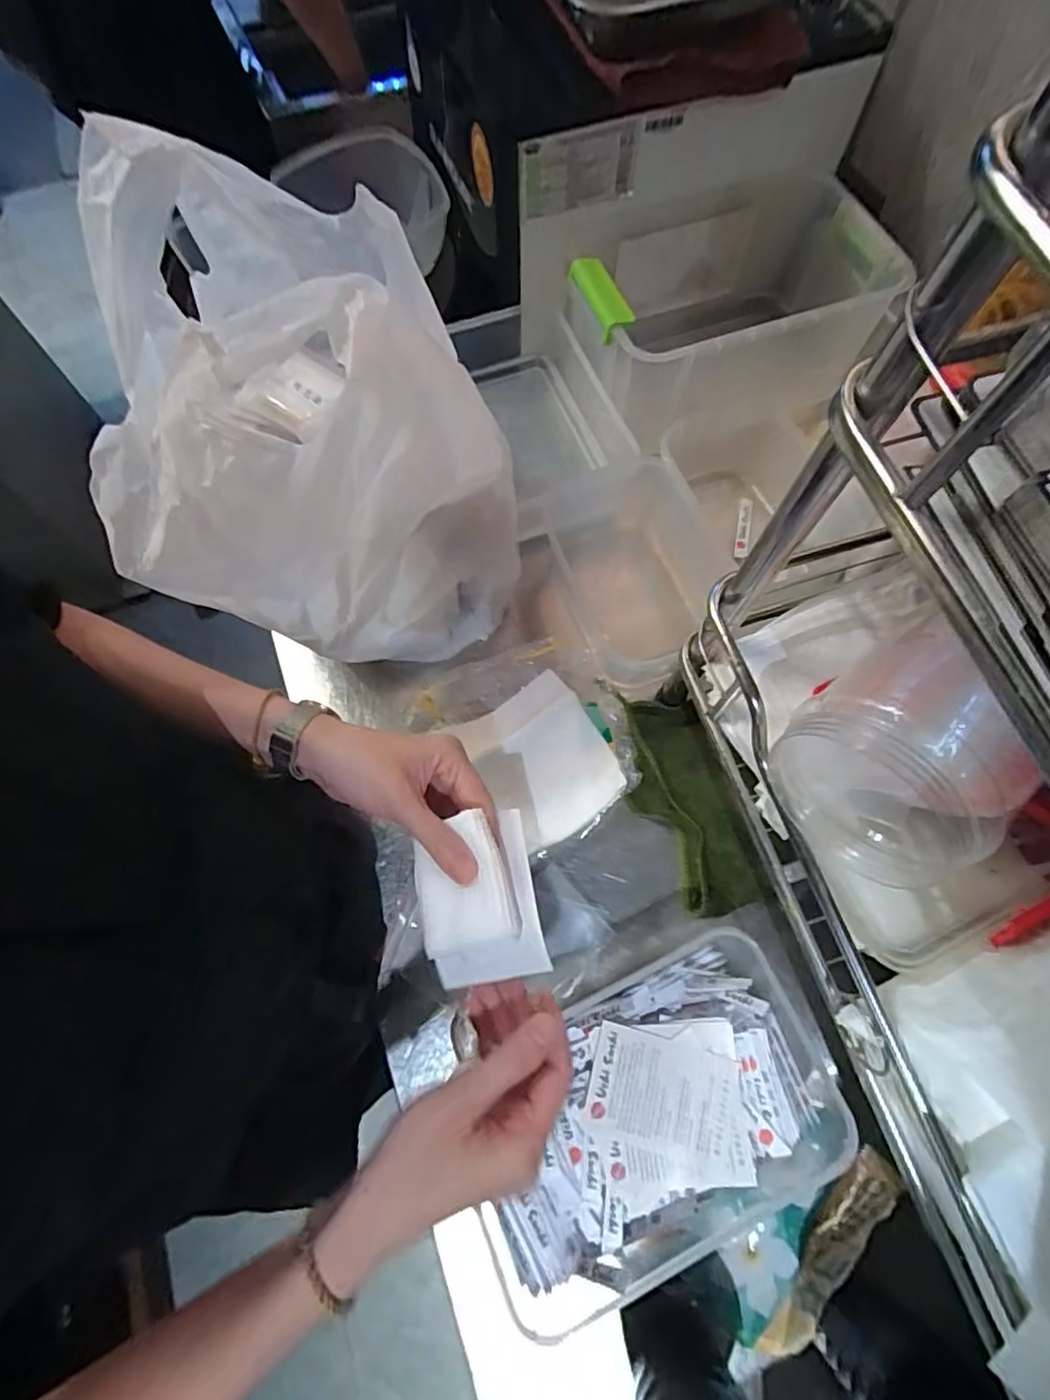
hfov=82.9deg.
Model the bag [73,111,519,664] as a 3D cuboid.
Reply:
[{"bbox_3d":[-0.166,-0.220,0.491,0.270,0.297,0.322,-13,70,-4],"label":"bag"}]

